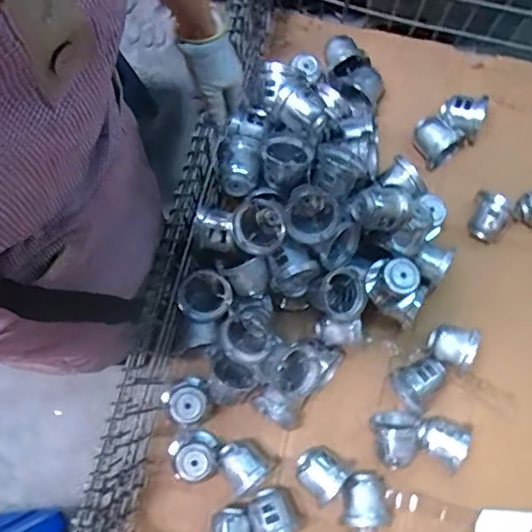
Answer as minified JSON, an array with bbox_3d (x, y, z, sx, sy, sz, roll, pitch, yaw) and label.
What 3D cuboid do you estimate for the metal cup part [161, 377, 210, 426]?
[{"bbox_3d":[-0.141,0.243,1.011,0.082,0.074,0.082,-36,80,-8],"label":"metal cup part"}]

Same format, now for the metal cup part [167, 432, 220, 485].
[{"bbox_3d":[-0.121,0.341,1.001,0.080,0.067,0.085,0,77,-1],"label":"metal cup part"}]

